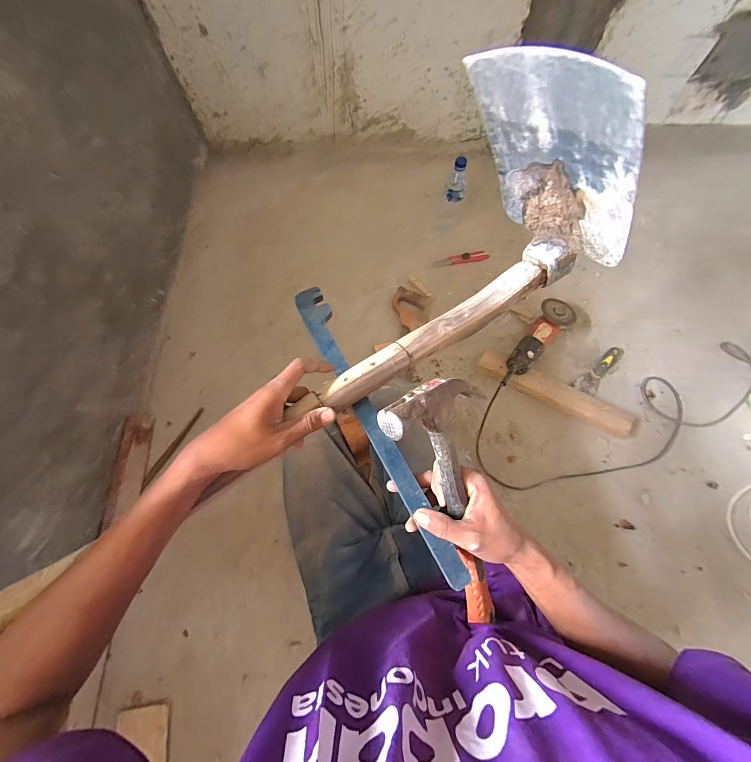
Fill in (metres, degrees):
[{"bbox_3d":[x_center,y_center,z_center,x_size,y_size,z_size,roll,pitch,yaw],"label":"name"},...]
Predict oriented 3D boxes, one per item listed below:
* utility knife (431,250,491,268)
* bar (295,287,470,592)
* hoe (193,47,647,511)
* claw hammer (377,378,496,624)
[{"bbox_3d":[0.280,-0.399,1.060,0.190,0.027,0.033,-16,71,-5],"label":"utility knife"},{"bbox_3d":[-0.006,0.039,0.389,0.034,0.008,0.395,-26,70,-8],"label":"bar"},{"bbox_3d":[0.061,-0.131,0.312,0.374,0.224,0.181,-34,75,-10],"label":"hoe"},{"bbox_3d":[0.096,0.131,0.354,0.114,0.036,0.304,-35,117,-29],"label":"claw hammer"}]

